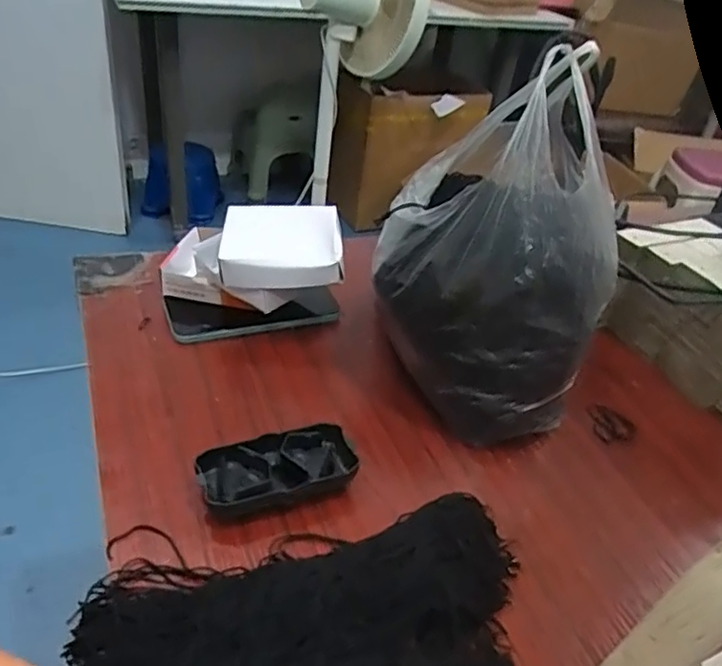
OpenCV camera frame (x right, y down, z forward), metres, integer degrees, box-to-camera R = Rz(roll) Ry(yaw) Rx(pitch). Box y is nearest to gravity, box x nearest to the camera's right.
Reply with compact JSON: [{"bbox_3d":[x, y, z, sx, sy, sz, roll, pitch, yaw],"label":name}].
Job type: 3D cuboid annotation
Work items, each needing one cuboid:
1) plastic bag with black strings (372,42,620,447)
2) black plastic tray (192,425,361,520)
[{"bbox_3d":[0.116,-0.058,0.519,0.171,0.266,0.154,28,40,25],"label":"plastic bag with black strings"},{"bbox_3d":[-0.058,0.098,0.455,0.108,0.030,0.049,-11,40,-25],"label":"black plastic tray"}]

